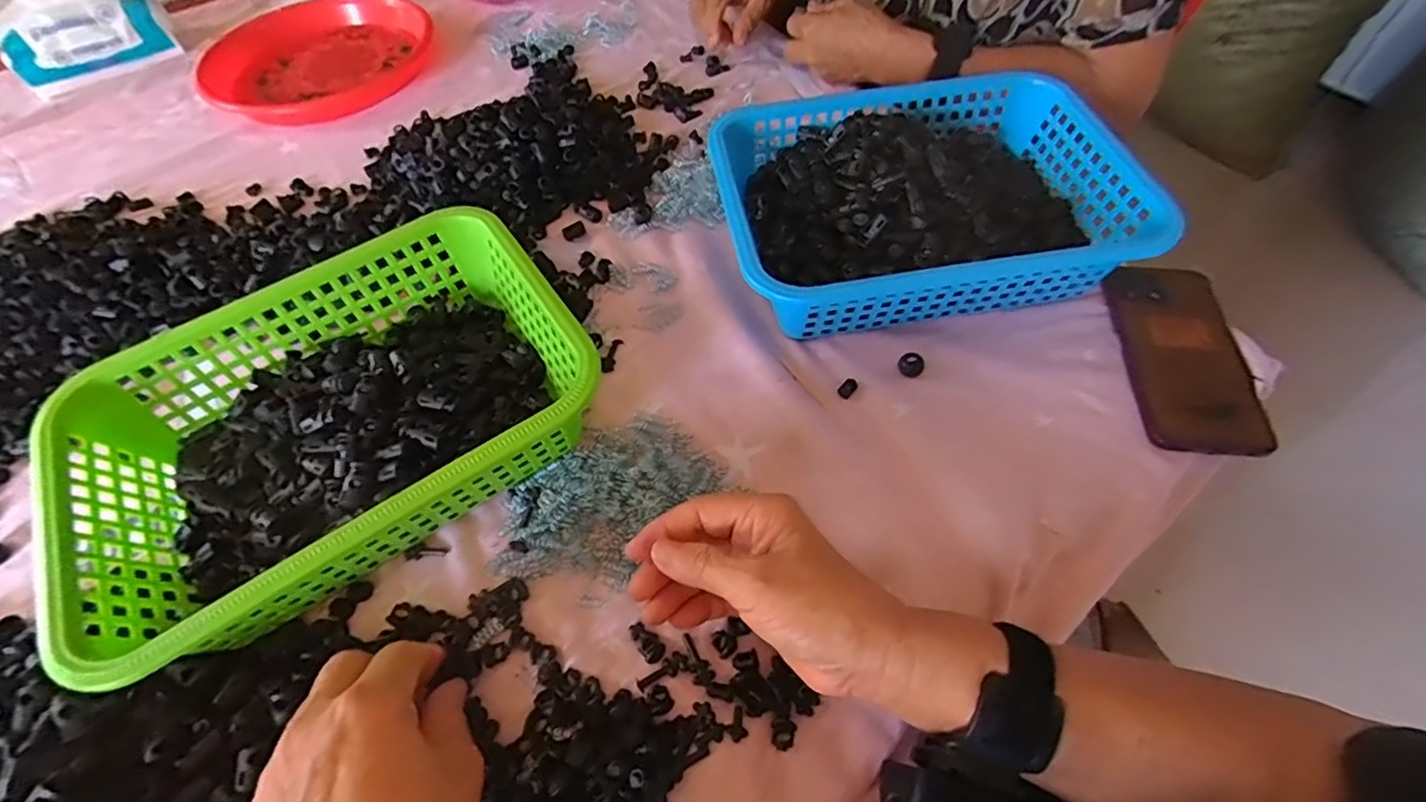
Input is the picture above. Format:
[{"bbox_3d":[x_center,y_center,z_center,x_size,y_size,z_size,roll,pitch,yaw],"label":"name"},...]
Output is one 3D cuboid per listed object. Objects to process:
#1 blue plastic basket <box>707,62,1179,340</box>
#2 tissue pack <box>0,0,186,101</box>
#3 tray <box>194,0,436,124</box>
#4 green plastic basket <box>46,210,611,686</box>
[{"bbox_3d":[0.154,-0.155,0.479,0.291,0.079,0.202,-8,58,-3],"label":"blue plastic basket"},{"bbox_3d":[-0.724,-0.424,0.707,0.164,0.079,0.085,-37,64,-20],"label":"tissue pack"},{"bbox_3d":[-0.465,-0.403,0.707,0.224,0.035,0.215,-1,58,1],"label":"tray"},{"bbox_3d":[-0.234,0.008,0.393,0.293,0.073,0.208,-30,62,-16],"label":"green plastic basket"}]

